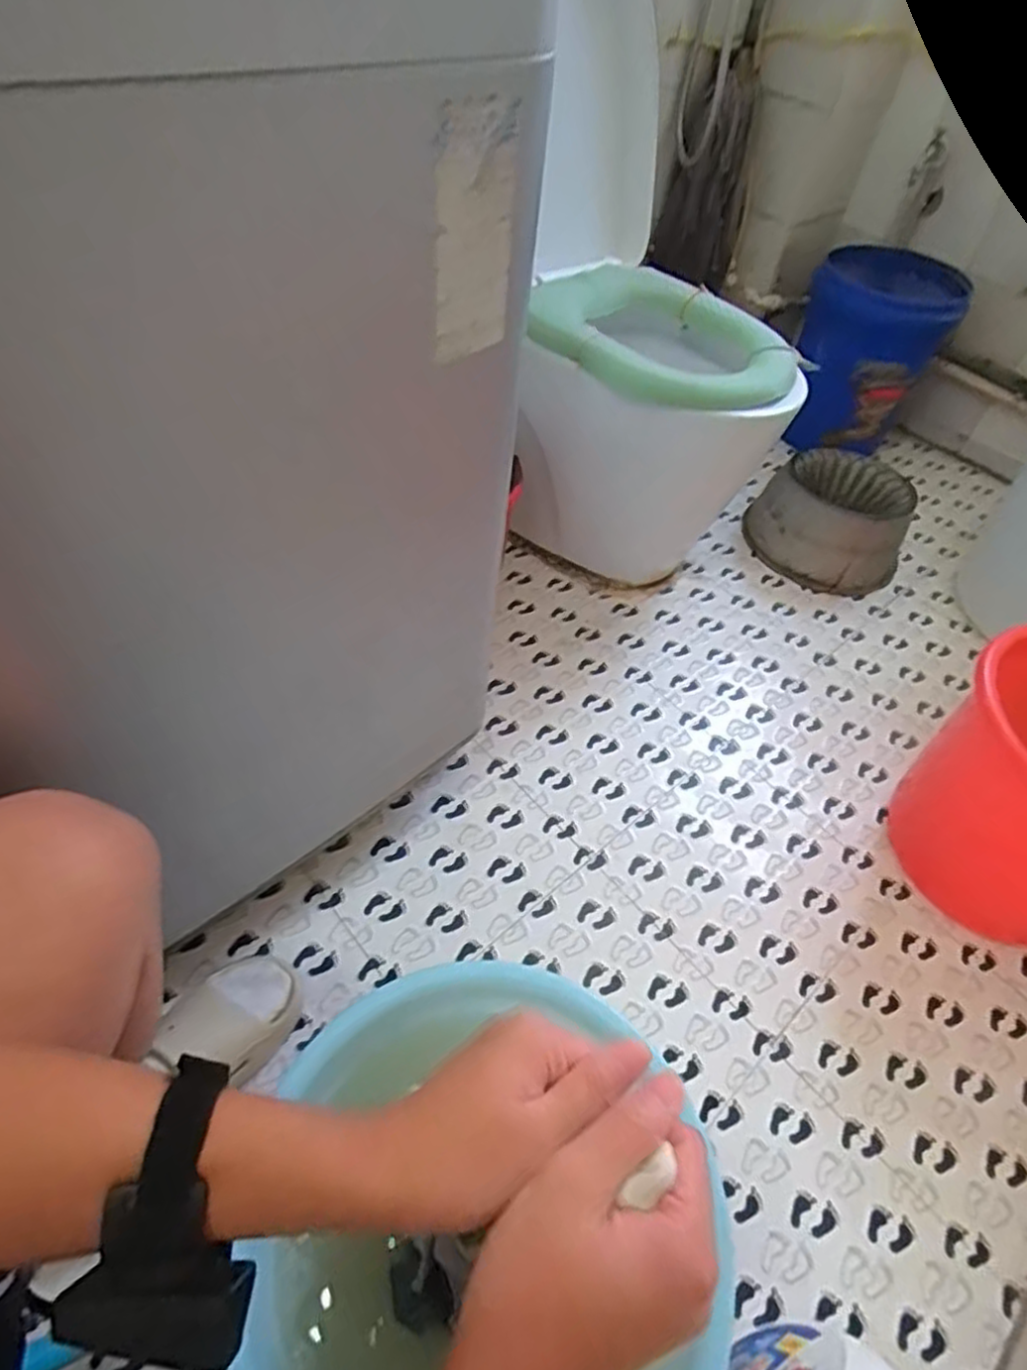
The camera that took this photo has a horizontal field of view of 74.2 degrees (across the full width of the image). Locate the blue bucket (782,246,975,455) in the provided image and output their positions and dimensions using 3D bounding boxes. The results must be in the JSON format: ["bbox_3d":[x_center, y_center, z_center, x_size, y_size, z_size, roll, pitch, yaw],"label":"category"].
[{"bbox_3d":[0.782,-0.737,1.519,0.271,0.359,0.300,11,47,4],"label":"blue bucket"}]

